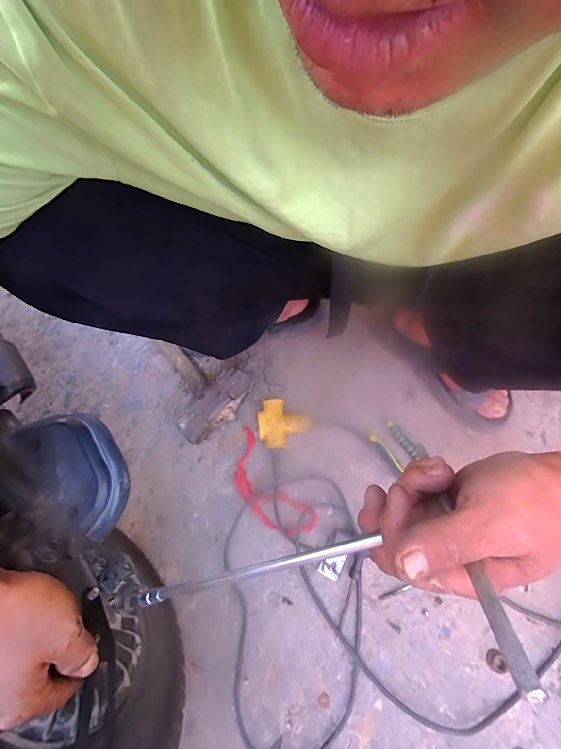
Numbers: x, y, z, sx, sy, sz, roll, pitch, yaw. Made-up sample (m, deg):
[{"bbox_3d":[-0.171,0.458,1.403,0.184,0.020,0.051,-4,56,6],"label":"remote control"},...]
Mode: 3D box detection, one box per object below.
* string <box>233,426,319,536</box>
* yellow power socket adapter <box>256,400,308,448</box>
[{"bbox_3d":[-0.027,0.182,0.530,0.075,0.023,0.193,-38,72,-11],"label":"string"},{"bbox_3d":[0.005,0.085,0.557,0.083,0.043,0.077,-1,69,3],"label":"yellow power socket adapter"}]

